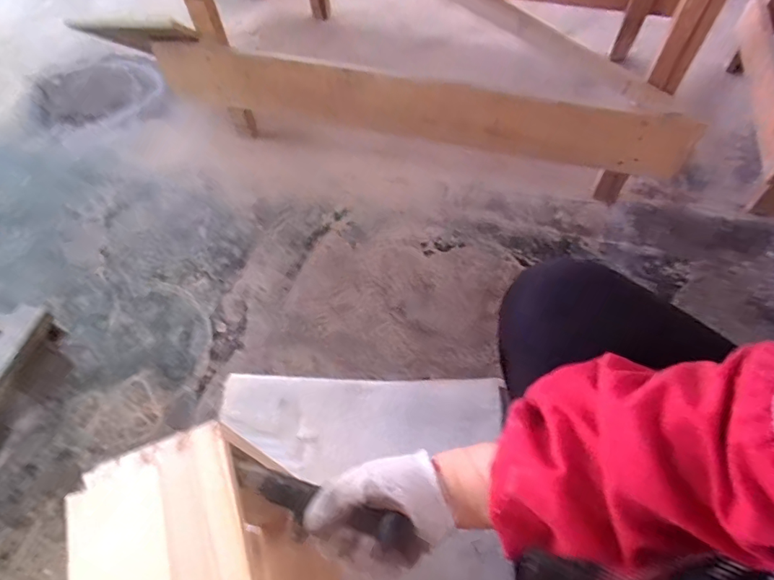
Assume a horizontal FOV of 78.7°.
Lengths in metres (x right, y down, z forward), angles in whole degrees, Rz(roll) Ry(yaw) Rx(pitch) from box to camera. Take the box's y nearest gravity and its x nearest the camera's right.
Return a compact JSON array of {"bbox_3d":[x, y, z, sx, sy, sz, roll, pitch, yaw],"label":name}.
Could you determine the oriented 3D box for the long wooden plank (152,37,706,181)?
[{"bbox_3d":[0.048,-0.369,0.945,1.053,0.140,0.028,11,61,9],"label":"long wooden plank"}]

